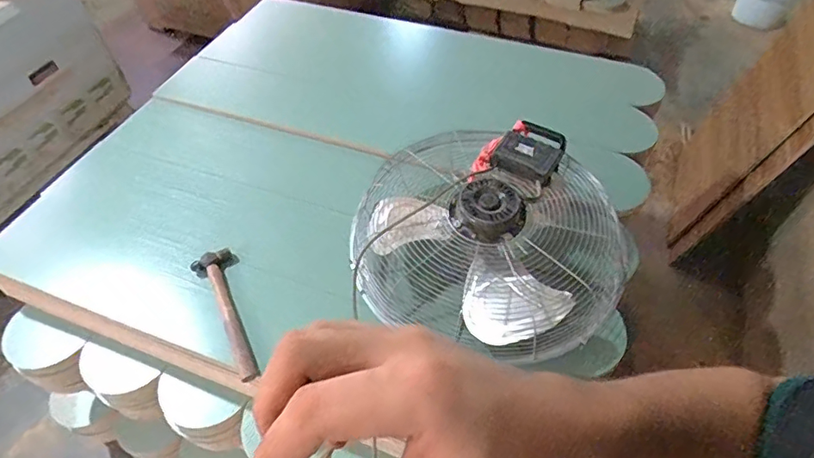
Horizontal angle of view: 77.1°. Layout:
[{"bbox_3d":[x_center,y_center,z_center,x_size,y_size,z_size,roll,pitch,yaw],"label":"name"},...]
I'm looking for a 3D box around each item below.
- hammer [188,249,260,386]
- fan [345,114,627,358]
[{"bbox_3d":[-0.313,0.148,0.932,0.079,0.034,0.280,-26,55,-18],"label":"hammer"},{"bbox_3d":[0.150,0.015,0.944,0.488,0.188,0.435,16,53,13],"label":"fan"}]

